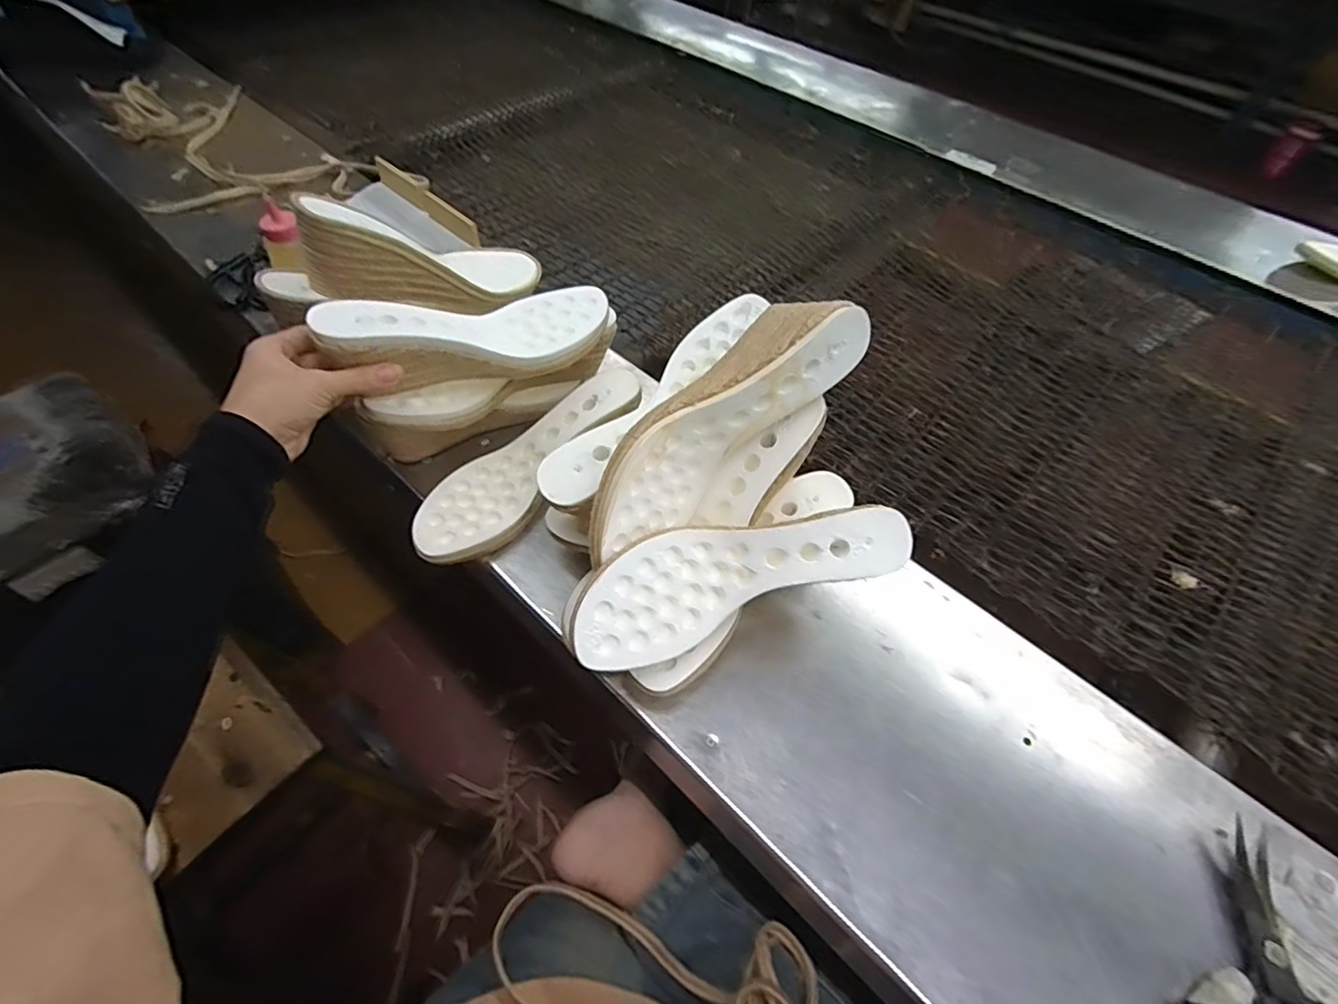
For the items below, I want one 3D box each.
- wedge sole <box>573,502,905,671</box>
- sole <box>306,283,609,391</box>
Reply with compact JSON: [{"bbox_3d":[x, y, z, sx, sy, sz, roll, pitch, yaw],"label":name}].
[{"bbox_3d":[0.048,0.048,0.398,0.227,0.055,0.076,-16,86,-3],"label":"wedge sole"},{"bbox_3d":[-0.160,-0.138,0.487,0.230,0.053,0.073,-17,55,-34],"label":"sole"}]

